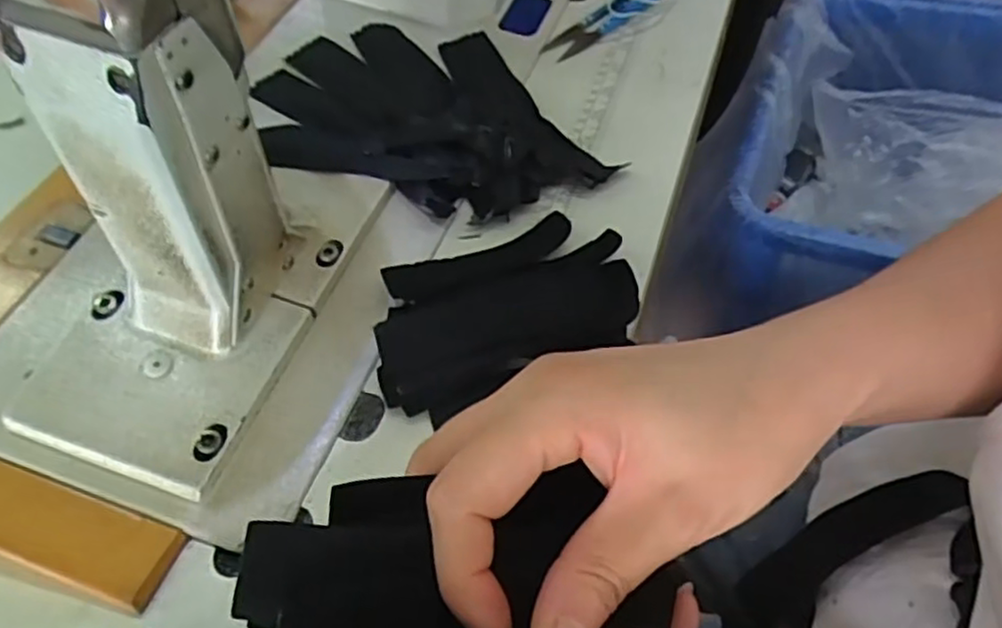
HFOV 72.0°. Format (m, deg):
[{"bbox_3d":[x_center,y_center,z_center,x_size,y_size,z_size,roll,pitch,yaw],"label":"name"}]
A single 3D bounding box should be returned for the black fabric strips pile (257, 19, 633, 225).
[{"bbox_3d":[-0.056,-0.122,0.419,0.162,0.009,0.195,-26,60,-16],"label":"black fabric strips pile"}]

